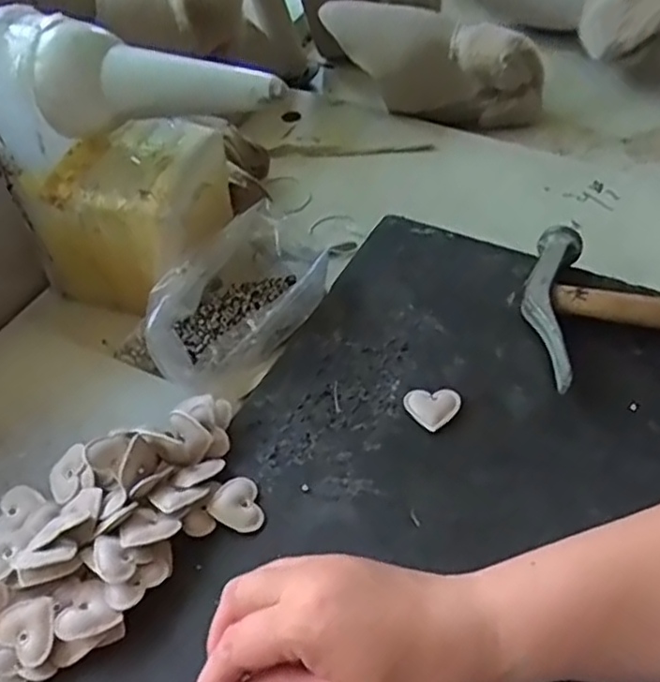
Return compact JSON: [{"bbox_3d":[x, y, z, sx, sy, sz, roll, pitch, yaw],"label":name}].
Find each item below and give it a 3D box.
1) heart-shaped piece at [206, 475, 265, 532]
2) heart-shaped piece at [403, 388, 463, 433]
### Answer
[{"bbox_3d":[-0.051,0.093,0.399,0.031,0.007,0.031,-3,48,3],"label":"heart-shaped piece"},{"bbox_3d":[0.065,0.039,0.440,0.032,0.008,0.031,-3,48,3],"label":"heart-shaped piece"}]

